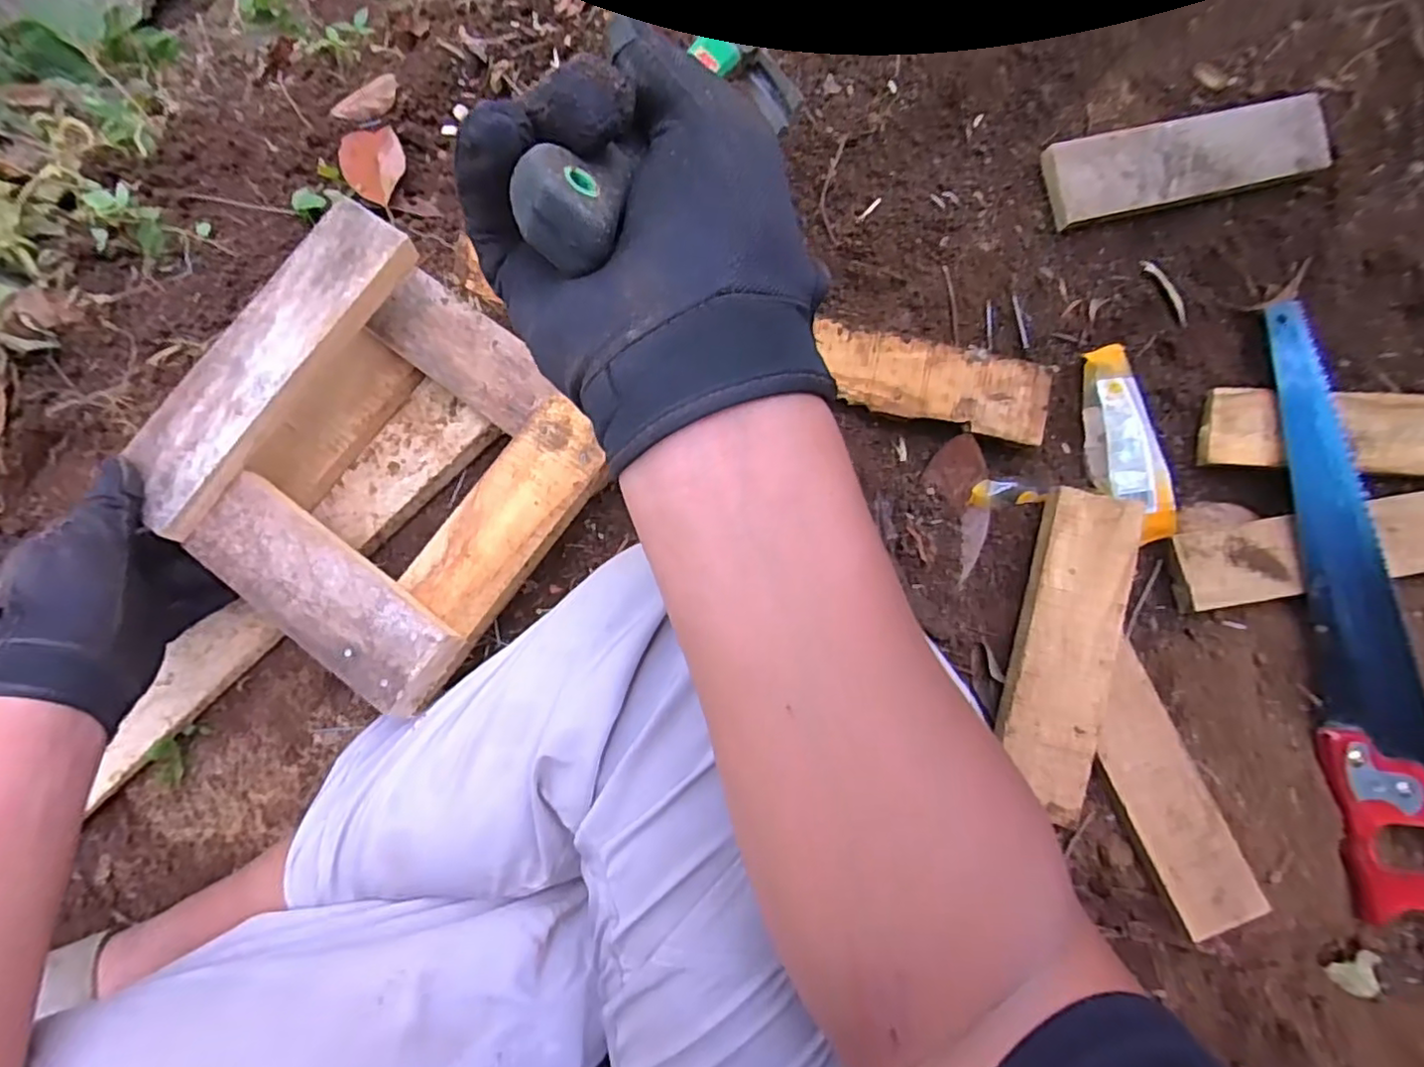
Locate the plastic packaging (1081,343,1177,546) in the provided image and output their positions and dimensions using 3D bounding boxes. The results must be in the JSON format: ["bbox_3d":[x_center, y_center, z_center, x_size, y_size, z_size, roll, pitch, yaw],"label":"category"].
[{"bbox_3d":[0.336,-0.075,0.519,0.045,0.032,0.161,-7,91,-10],"label":"plastic packaging"}]

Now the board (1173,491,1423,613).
[{"bbox_3d":[0.509,0.010,0.519,0.265,0.017,0.064,-11,80,3],"label":"board"}]

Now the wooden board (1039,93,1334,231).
[{"bbox_3d":[0.394,-0.310,0.530,0.248,0.027,0.064,-15,89,-5],"label":"wooden board"}]

